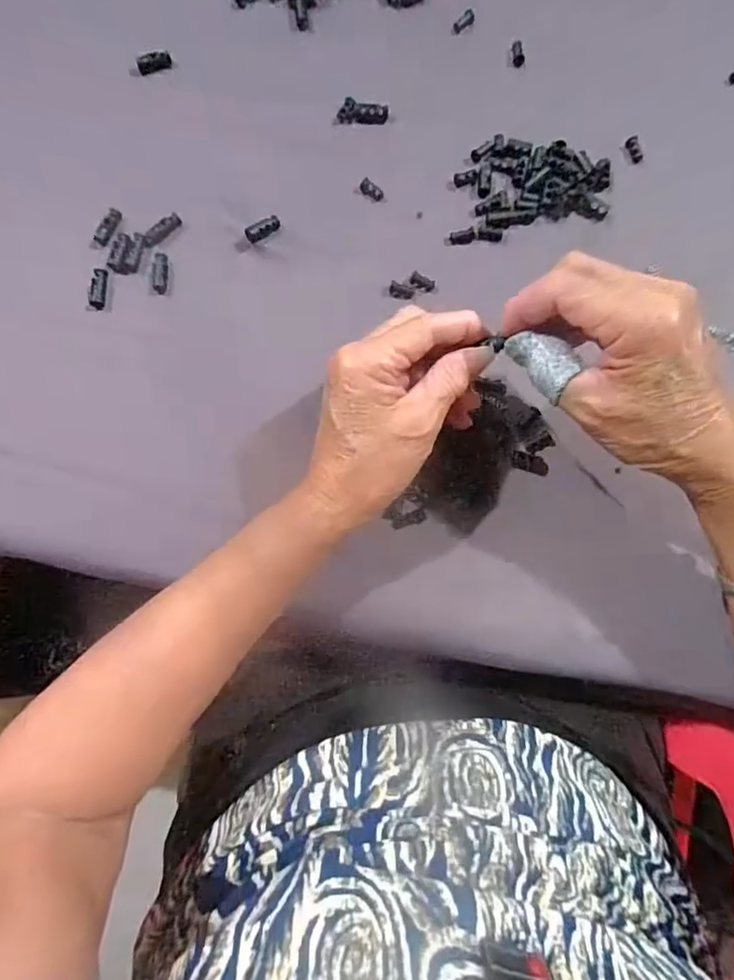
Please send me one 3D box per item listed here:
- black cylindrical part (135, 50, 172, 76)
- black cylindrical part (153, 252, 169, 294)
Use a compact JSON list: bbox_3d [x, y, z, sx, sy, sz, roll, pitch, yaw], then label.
[{"bbox_3d":[-0.154,-0.309,0.384,0.024,0.011,0.009,-8,78,-2],"label":"black cylindrical part"},{"bbox_3d":[-0.137,-0.144,0.350,0.008,0.006,0.027,-1,78,-1],"label":"black cylindrical part"}]

